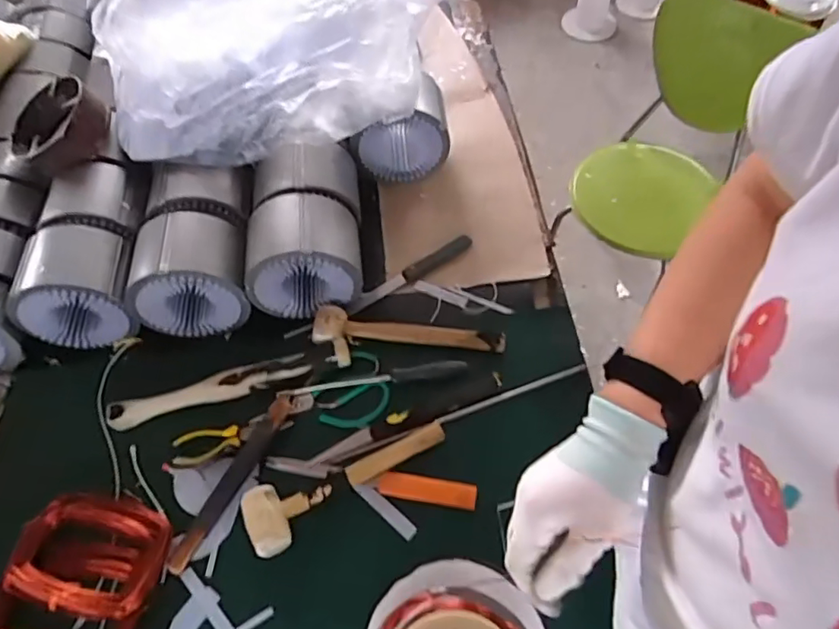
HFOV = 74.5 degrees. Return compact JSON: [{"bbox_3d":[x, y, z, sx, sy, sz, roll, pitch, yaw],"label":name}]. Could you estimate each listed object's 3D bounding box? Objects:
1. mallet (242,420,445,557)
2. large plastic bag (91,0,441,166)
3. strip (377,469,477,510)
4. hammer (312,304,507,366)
[{"bbox_3d":[-0.080,0.207,0.664,0.248,0.049,0.077,-19,62,-8],"label":"mallet"},{"bbox_3d":[-0.152,-0.423,0.741,0.642,0.238,0.284,-24,61,10],"label":"large plastic bag"},{"bbox_3d":[0.010,0.210,0.661,0.116,0.006,0.030,6,70,12],"label":"strip"},{"bbox_3d":[-0.019,0.042,0.750,0.258,0.023,0.078,9,62,7],"label":"hammer"}]

